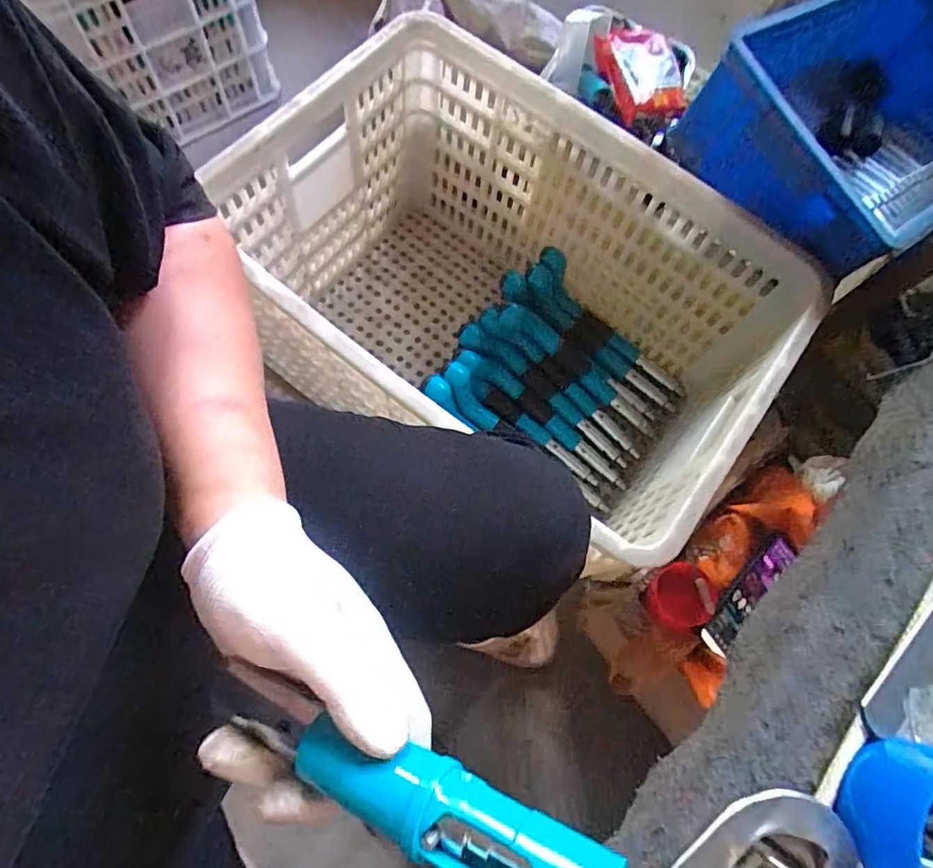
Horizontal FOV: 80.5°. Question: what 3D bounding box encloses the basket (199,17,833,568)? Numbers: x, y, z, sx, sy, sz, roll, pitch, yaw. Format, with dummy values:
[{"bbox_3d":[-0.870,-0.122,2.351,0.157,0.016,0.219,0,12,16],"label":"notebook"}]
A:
[{"bbox_3d":[0.042,-0.162,0.751,0.636,0.364,0.400,37,71,8],"label":"basket"}]

